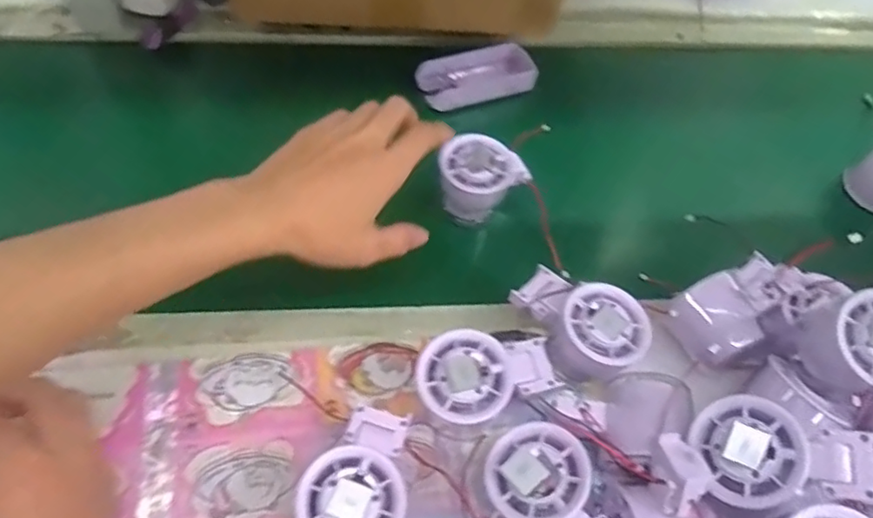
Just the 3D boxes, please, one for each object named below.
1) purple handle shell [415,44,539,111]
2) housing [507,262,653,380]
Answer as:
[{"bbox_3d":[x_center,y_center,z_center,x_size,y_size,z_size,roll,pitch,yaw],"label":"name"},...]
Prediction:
[{"bbox_3d":[0.040,-0.178,0.585,0.112,0.019,0.052,-16,62,-14],"label":"purple handle shell"},{"bbox_3d":[0.097,0.045,0.417,0.093,0.045,0.061,28,60,11],"label":"housing"}]

